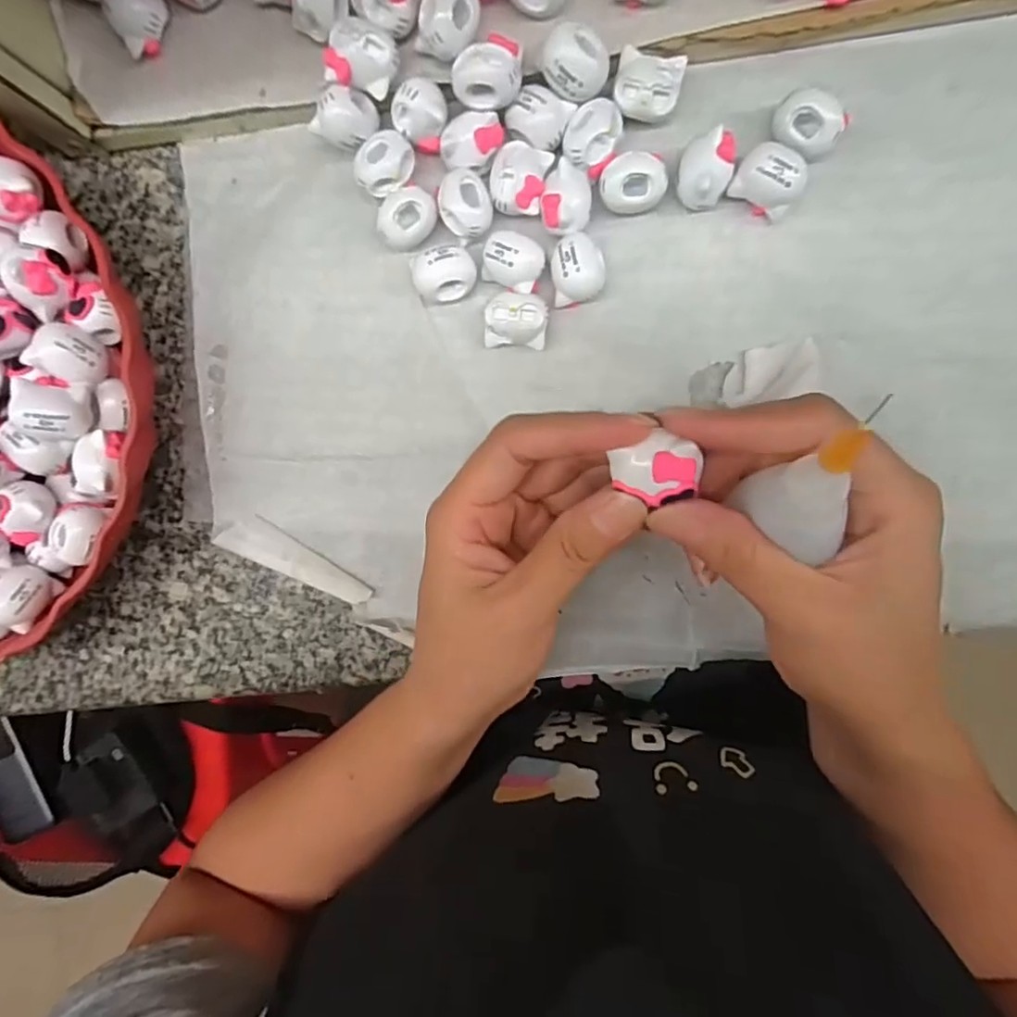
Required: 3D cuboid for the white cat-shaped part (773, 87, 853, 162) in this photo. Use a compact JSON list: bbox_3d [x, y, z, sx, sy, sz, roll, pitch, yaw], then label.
[{"bbox_3d":[0.112,-0.144,0.226,0.025,0.018,0.019,37,98,1],"label":"white cat-shaped part"}]

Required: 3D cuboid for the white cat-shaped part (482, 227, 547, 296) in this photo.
[{"bbox_3d":[0.003,-0.100,0.239,0.024,0.017,0.024,20,97,3],"label":"white cat-shaped part"}]

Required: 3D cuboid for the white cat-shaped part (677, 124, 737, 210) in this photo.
[{"bbox_3d":[0.076,-0.129,0.232,0.020,0.020,0.025,23,97,3],"label":"white cat-shaped part"}]

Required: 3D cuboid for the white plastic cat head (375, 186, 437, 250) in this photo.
[{"bbox_3d":[-0.040,-0.116,0.243,0.024,0.019,0.018,-23,93,7],"label":"white plastic cat head"}]

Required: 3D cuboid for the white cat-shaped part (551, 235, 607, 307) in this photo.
[{"bbox_3d":[0.028,-0.094,0.238,0.020,0.018,0.027,2,96,5],"label":"white cat-shaped part"}]

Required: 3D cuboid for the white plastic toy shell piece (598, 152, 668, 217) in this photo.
[{"bbox_3d":[0.048,-0.126,0.235,0.025,0.018,0.020,6,96,5],"label":"white plastic toy shell piece"}]

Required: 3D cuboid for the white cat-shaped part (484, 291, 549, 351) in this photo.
[{"bbox_3d":[0.003,-0.076,0.242,0.025,0.018,0.021,6,96,5],"label":"white cat-shaped part"}]

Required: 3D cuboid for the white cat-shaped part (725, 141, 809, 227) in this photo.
[{"bbox_3d":[0.100,-0.127,0.229,0.024,0.019,0.022,28,97,2],"label":"white cat-shaped part"}]

